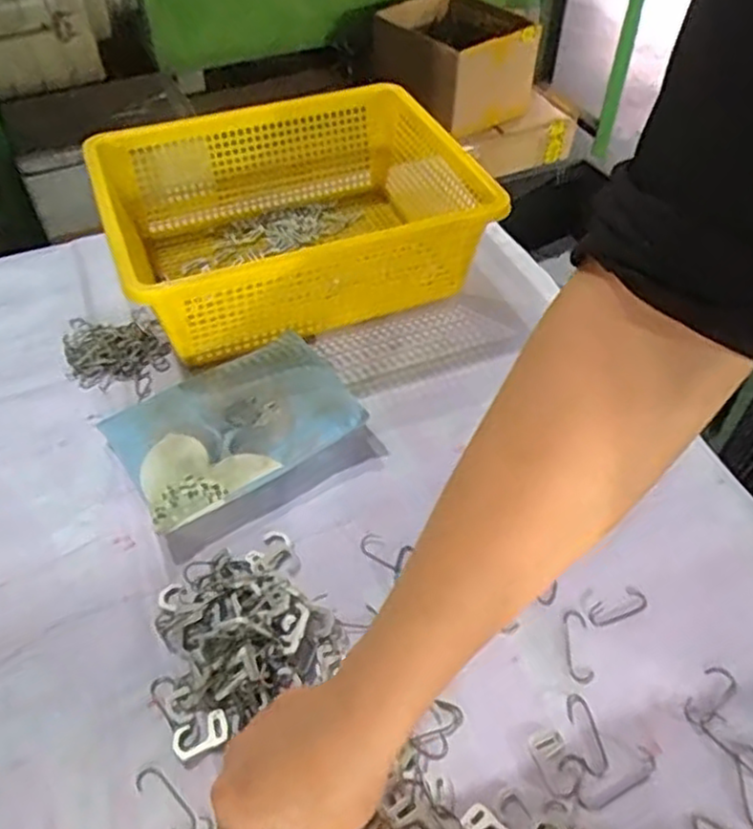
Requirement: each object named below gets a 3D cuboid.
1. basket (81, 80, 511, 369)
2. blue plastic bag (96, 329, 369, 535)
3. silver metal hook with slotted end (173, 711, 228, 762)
[{"bbox_3d":[-0.066,-0.171,0.635,0.319,0.103,0.234,-16,50,-14],"label":"basket"},{"bbox_3d":[-0.104,0.005,0.520,0.159,0.035,0.118,-27,54,-22],"label":"blue plastic bag"},{"bbox_3d":[-0.096,0.175,0.391,0.030,0.004,0.017,-22,55,-11],"label":"silver metal hook with slotted end"}]

